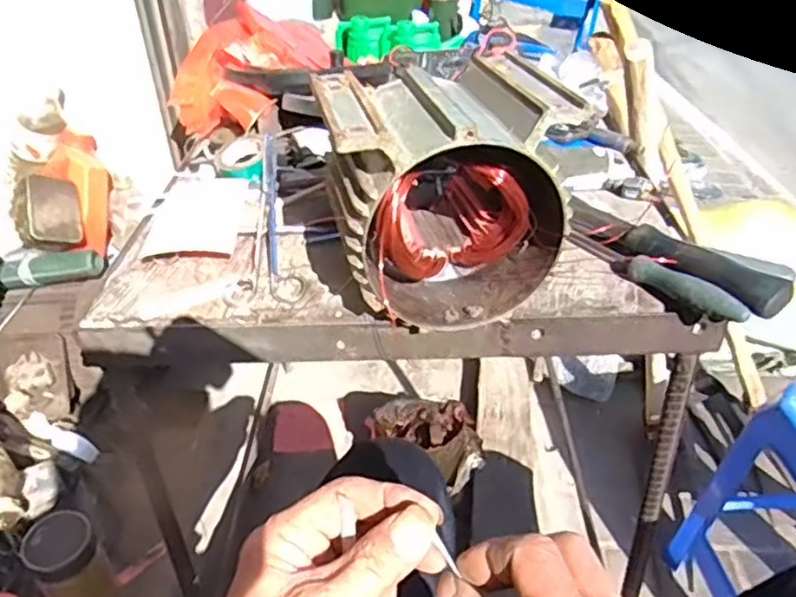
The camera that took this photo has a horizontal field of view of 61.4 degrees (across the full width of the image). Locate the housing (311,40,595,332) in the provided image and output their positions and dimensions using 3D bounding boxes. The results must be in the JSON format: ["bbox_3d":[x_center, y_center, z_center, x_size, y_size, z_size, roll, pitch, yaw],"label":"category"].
[{"bbox_3d":[0.030,-0.087,0.536,0.167,0.163,0.156,-9,37,-10],"label":"housing"}]

